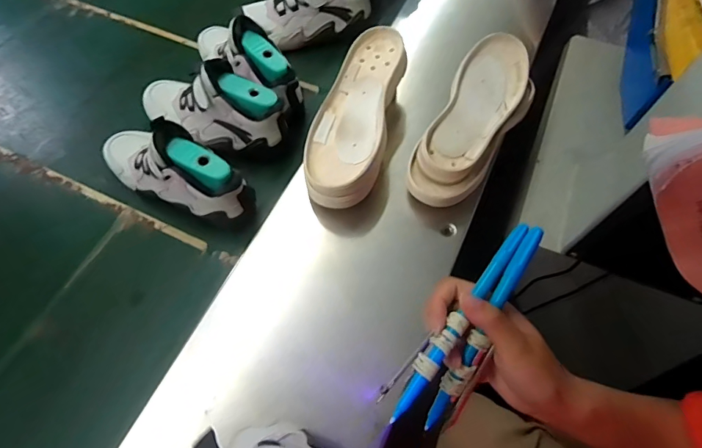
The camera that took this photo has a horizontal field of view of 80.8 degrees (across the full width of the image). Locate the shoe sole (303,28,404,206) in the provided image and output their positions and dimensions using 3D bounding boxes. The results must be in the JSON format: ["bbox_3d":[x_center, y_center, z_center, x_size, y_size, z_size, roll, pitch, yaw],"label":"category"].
[{"bbox_3d":[0.004,-0.139,0.546,0.100,0.074,0.258,12,63,7],"label":"shoe sole"}]

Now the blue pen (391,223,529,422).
[{"bbox_3d":[0.079,0.063,0.290,0.016,0.011,0.165,35,76,16],"label":"blue pen"}]

